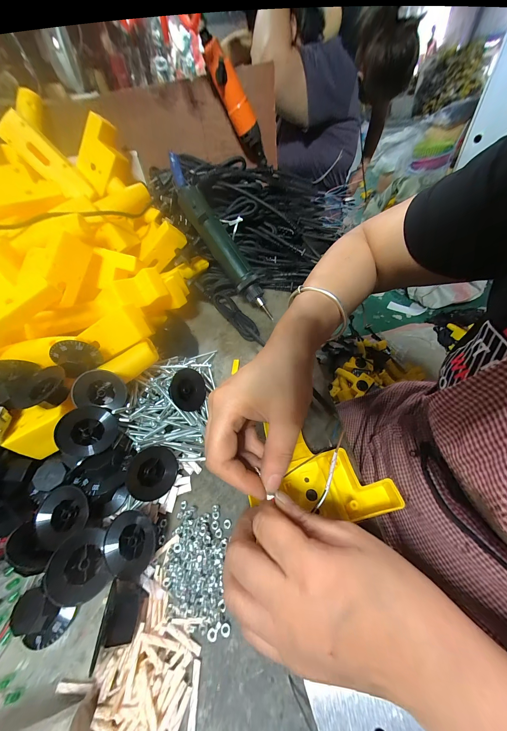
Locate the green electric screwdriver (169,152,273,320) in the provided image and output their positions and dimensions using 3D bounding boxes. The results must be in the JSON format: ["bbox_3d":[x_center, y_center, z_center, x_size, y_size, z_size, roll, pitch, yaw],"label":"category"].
[{"bbox_3d":[-0.059,-0.206,0.384,0.036,0.031,0.281,-35,94,-22],"label":"green electric screwdriver"}]

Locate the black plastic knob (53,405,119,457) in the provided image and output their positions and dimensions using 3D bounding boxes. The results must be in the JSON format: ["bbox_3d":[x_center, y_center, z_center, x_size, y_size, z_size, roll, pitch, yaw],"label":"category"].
[{"bbox_3d":[-0.160,0.063,0.234,0.049,0.011,0.048,13,53,-18],"label":"black plastic knob"}]

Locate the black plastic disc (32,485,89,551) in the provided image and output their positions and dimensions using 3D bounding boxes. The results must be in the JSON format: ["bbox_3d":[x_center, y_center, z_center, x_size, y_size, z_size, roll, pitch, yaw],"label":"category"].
[{"bbox_3d":[-0.175,0.133,0.218,0.042,0.014,0.044,6,53,-9],"label":"black plastic disc"}]

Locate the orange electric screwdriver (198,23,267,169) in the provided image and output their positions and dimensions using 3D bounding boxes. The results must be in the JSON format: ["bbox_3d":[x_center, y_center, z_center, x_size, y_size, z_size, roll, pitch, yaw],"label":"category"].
[{"bbox_3d":[-0.025,-0.447,0.421,0.052,0.191,0.032,33,96,28],"label":"orange electric screwdriver"}]

